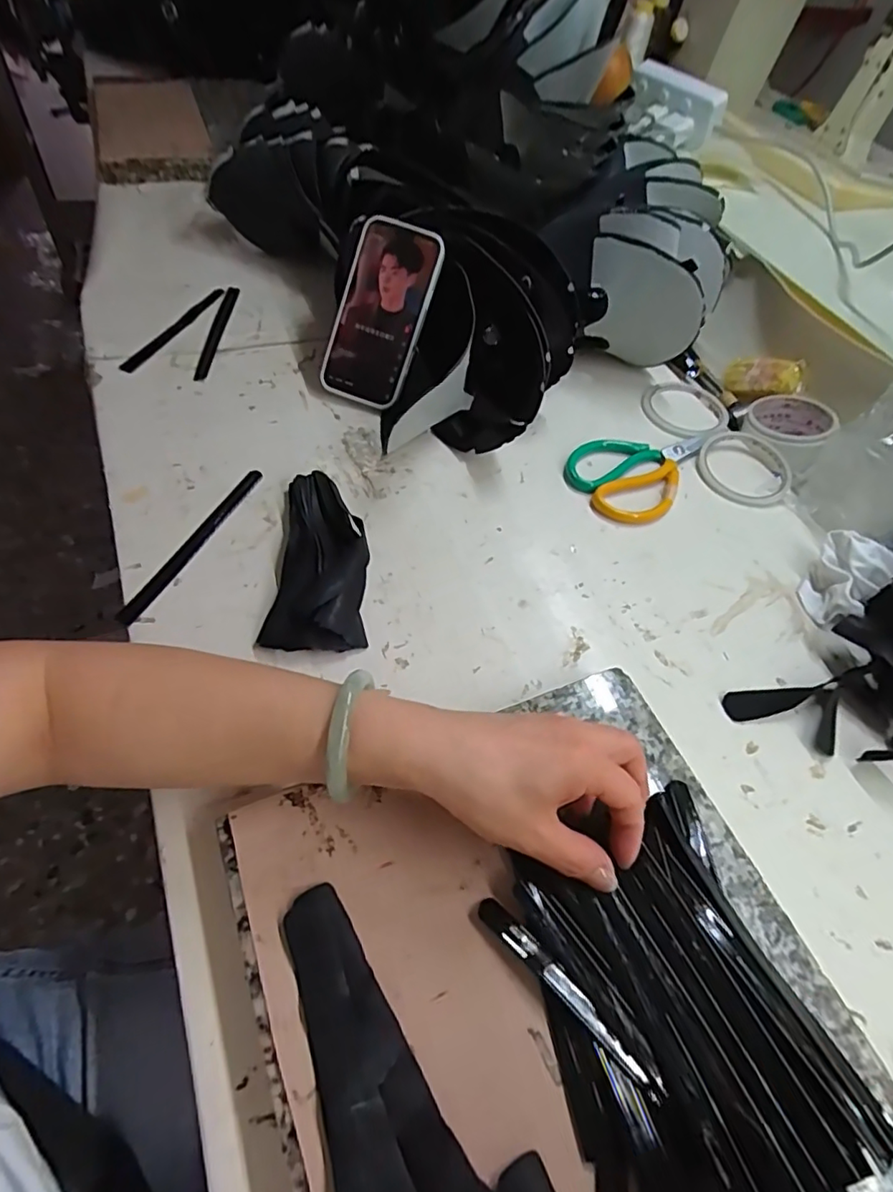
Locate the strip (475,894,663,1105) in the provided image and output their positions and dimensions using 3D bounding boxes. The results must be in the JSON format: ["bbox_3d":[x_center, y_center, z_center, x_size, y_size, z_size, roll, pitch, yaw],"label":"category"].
[{"bbox_3d":[0.060,0.197,0.285,0.110,0.008,0.011,39,64,21],"label":"strip"}]

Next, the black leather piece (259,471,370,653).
[{"bbox_3d":[-0.098,-0.032,0.453,0.069,0.030,0.163,1,55,-6],"label":"black leather piece"}]

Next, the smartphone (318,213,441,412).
[{"bbox_3d":[-0.066,-0.275,0.557,0.088,0.018,0.168,21,100,7],"label":"smartphone"}]

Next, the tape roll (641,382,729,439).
[{"bbox_3d":[0.264,-0.205,0.627,0.096,0.016,0.092,3,55,-4],"label":"tape roll"}]

